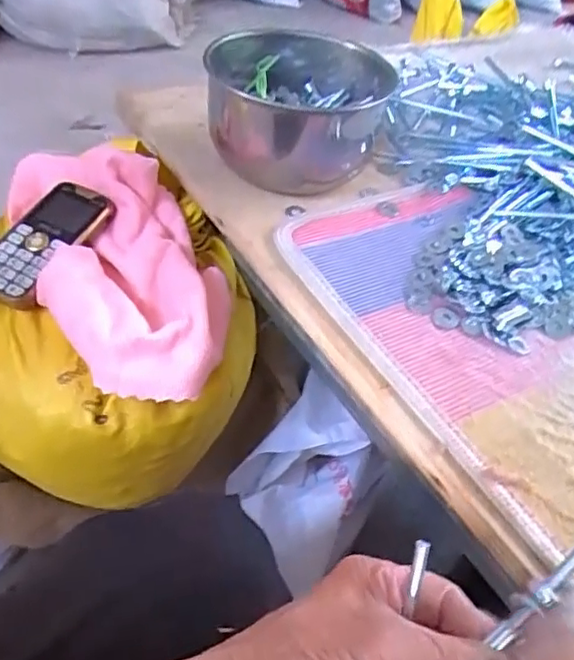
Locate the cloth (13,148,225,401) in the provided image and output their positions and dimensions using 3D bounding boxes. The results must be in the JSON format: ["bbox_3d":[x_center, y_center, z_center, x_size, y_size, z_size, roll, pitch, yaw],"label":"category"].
[{"bbox_3d":[-0.133,-0.066,0.514,0.145,0.065,0.268,-20,62,-26],"label":"cloth"}]

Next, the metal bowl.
[{"bbox_3d":[0.011,-0.213,0.599,0.157,0.089,0.183,12,45,1],"label":"metal bowl"}]

